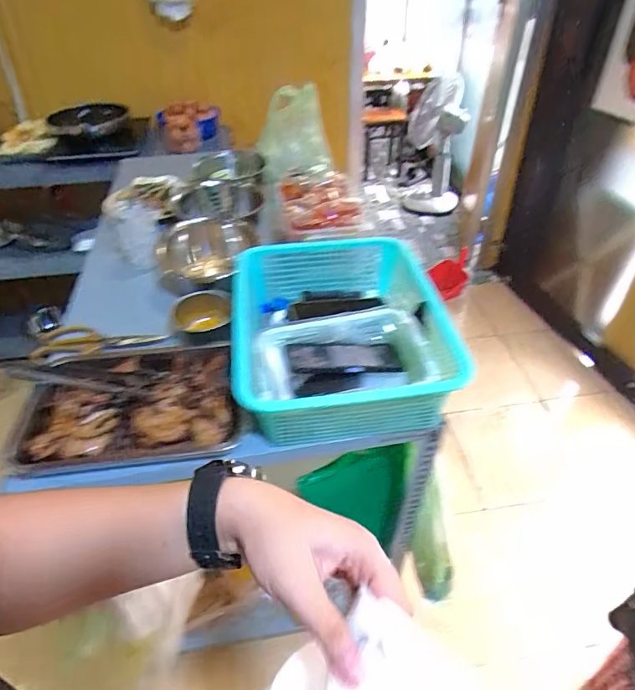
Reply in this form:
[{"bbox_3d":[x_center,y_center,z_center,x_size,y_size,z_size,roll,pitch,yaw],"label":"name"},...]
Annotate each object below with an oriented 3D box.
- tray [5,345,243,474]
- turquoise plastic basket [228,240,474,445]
[{"bbox_3d":[-0.263,0.072,0.672,0.308,0.055,0.235,-7,42,-6],"label":"tray"},{"bbox_3d":[0.029,-0.021,0.730,0.297,0.110,0.377,-6,42,-5],"label":"turquoise plastic basket"}]

